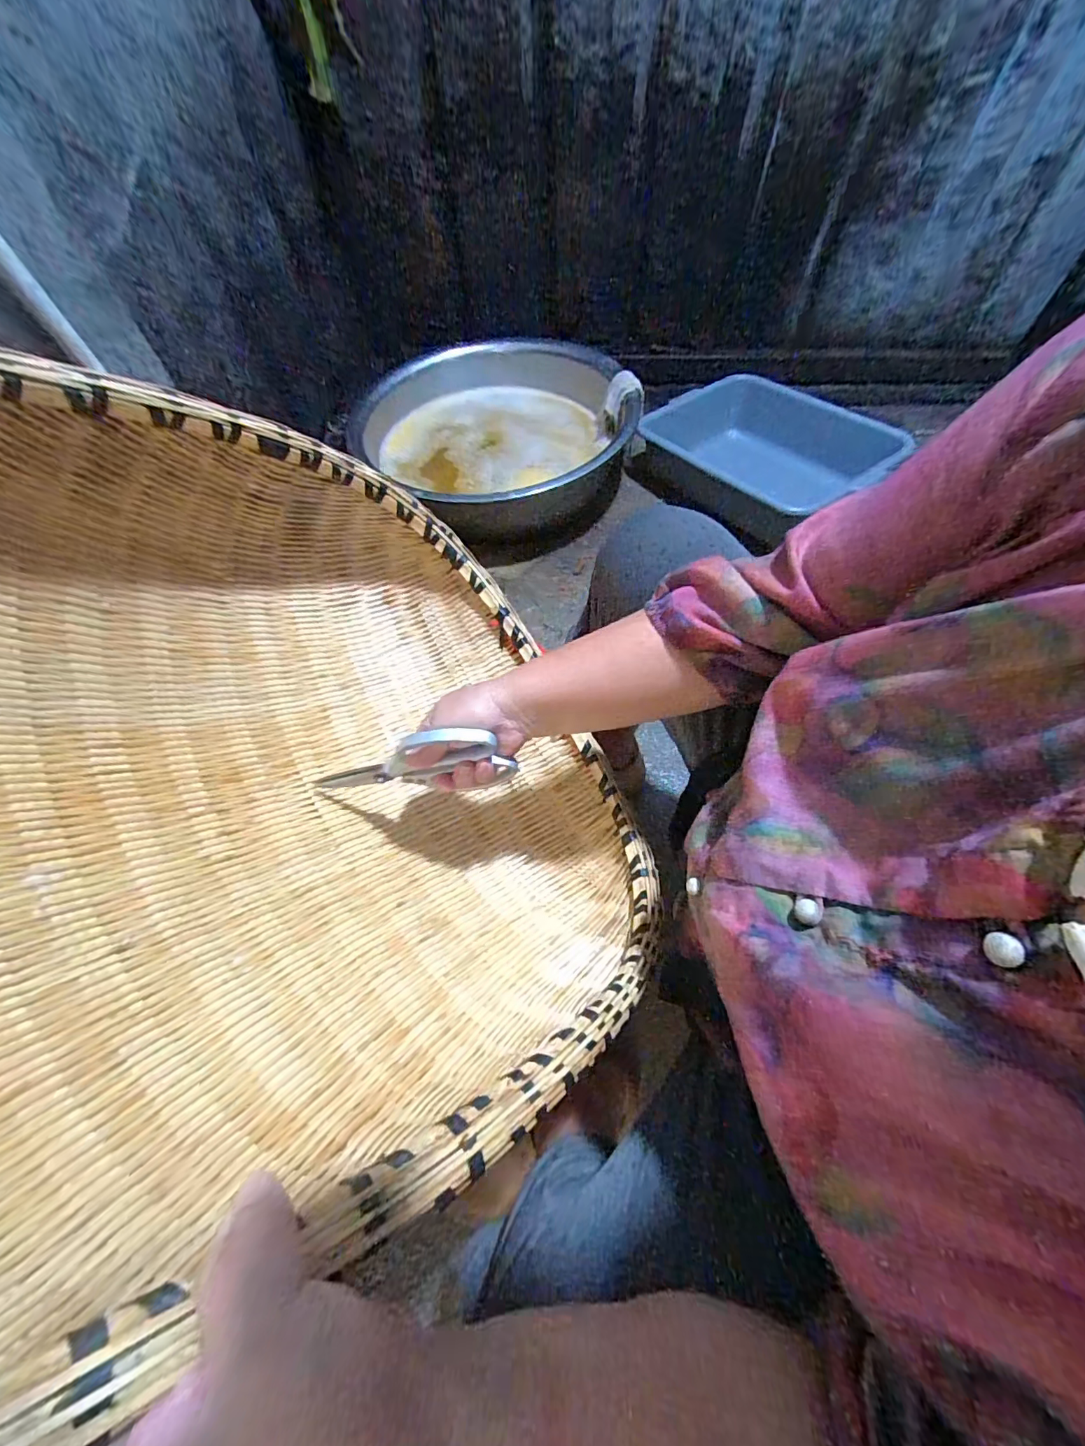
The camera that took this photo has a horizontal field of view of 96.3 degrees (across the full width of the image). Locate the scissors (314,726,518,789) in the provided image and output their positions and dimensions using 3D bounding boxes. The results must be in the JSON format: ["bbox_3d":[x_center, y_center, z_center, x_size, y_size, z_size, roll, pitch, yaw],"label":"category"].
[{"bbox_3d":[-0.121,0.045,0.446,0.195,0.099,0.012,-14,58,24],"label":"scissors"}]

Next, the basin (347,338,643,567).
[{"bbox_3d":[-0.094,-0.766,1.236,0.652,0.190,0.720,-30,65,-15],"label":"basin"}]

